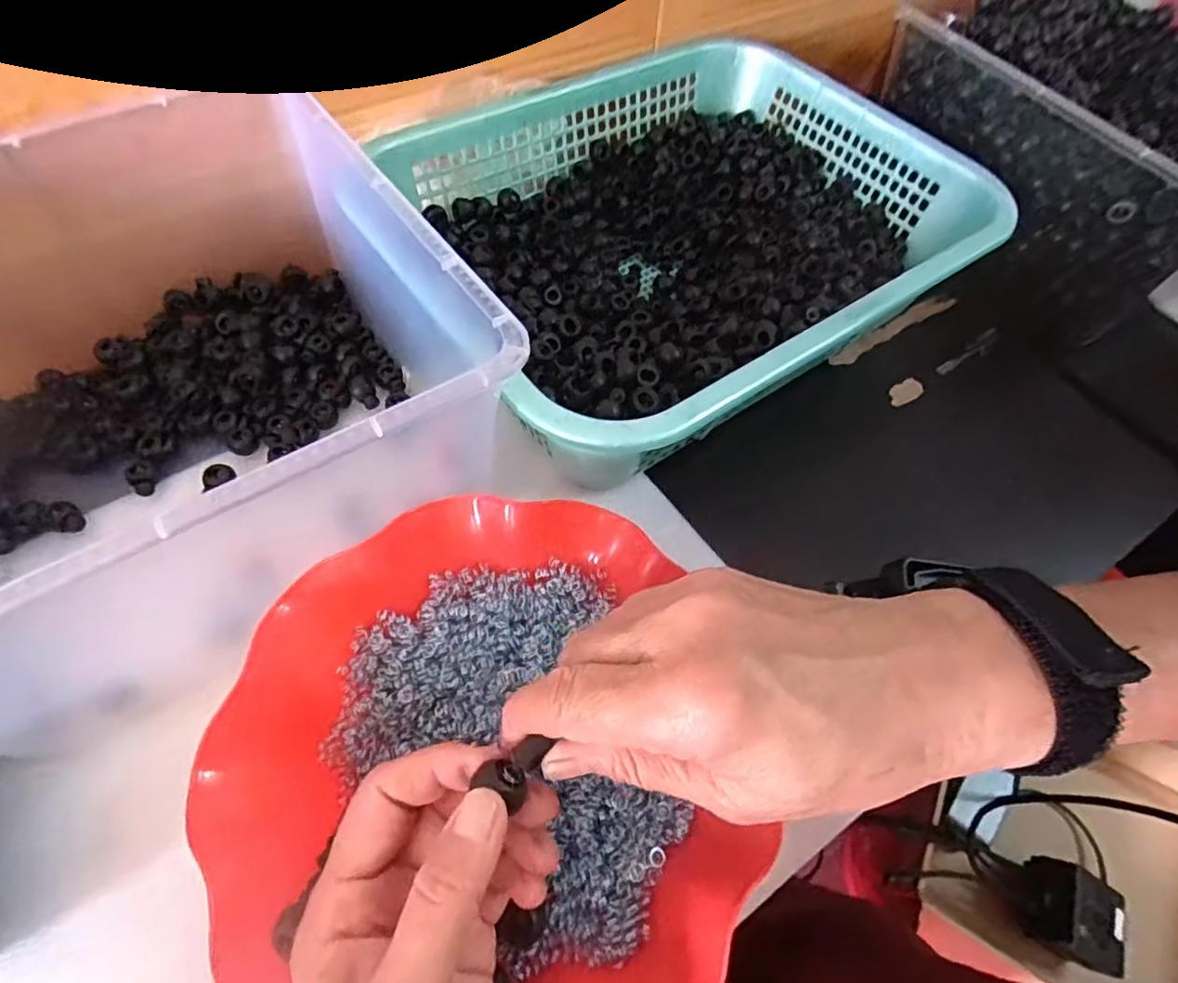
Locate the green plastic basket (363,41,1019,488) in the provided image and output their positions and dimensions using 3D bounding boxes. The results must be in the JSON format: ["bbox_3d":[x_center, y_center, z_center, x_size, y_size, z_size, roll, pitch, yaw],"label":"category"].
[{"bbox_3d":[0.065,-0.178,0.429,0.356,0.097,0.296,-27,66,-18],"label":"green plastic basket"}]

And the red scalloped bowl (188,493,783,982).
[{"bbox_3d":[-0.051,0.117,0.271,0.200,0.068,0.217,-11,62,-10],"label":"red scalloped bowl"}]

